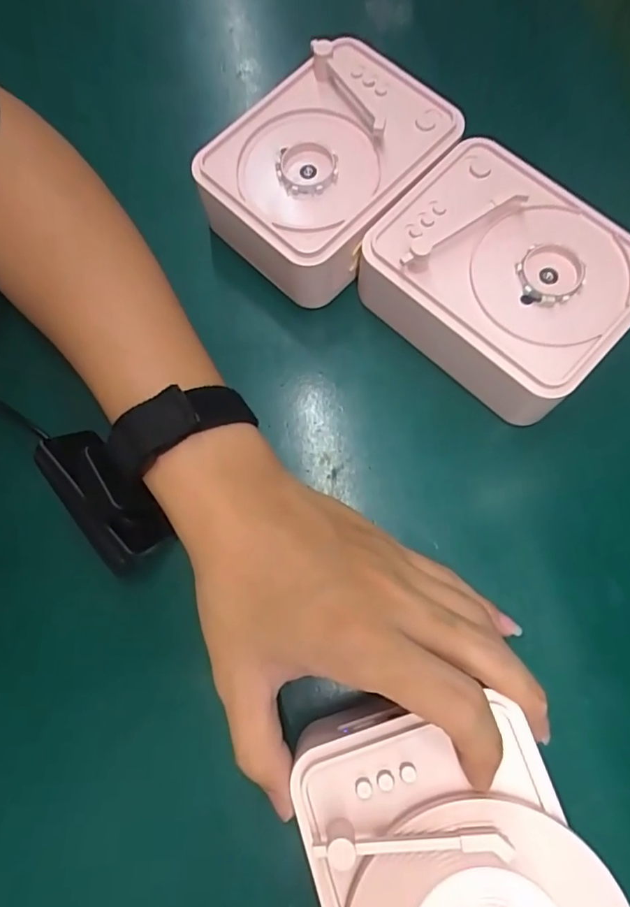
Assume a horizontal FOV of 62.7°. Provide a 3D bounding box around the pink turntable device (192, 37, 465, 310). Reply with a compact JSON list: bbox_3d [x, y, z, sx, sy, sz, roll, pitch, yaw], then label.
[{"bbox_3d":[0.007,-0.156,0.296,0.100,0.059,0.131,41,79,11],"label":"pink turntable device"}]

